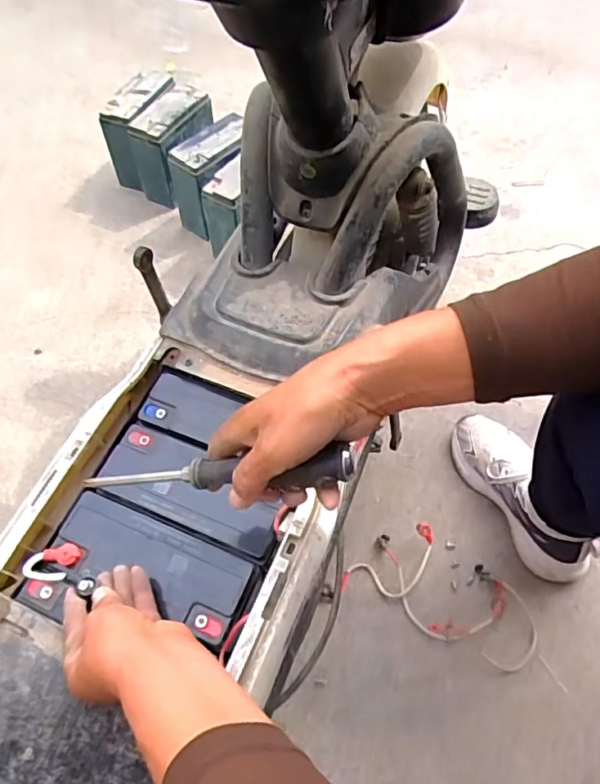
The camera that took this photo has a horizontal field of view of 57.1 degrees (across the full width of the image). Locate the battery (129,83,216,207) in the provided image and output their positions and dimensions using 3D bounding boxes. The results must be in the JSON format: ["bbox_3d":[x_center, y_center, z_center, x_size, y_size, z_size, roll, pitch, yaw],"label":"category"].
[{"bbox_3d":[-0.250,-0.495,1.109,0.091,0.194,0.158,30,61,16],"label":"battery"}]

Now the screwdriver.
[{"bbox_3d":[-0.066,0.056,0.380,0.207,0.032,0.031,-7,56,22],"label":"screwdriver"}]

